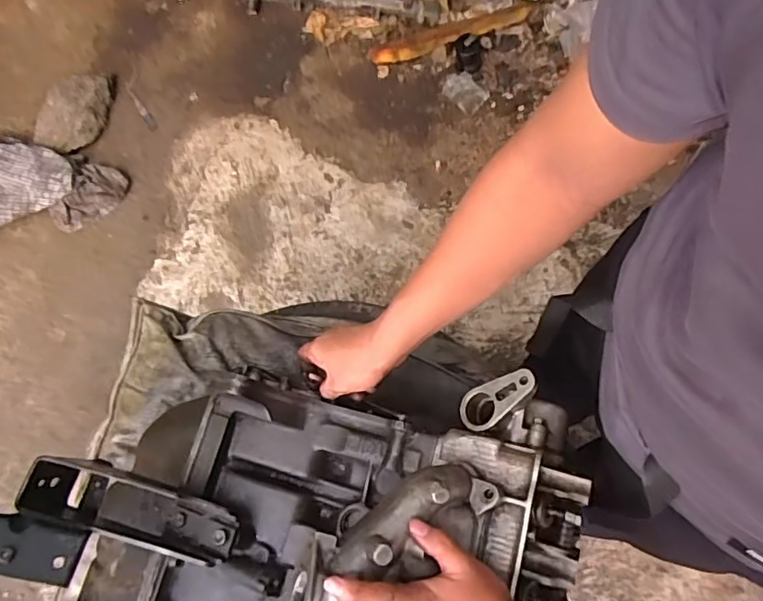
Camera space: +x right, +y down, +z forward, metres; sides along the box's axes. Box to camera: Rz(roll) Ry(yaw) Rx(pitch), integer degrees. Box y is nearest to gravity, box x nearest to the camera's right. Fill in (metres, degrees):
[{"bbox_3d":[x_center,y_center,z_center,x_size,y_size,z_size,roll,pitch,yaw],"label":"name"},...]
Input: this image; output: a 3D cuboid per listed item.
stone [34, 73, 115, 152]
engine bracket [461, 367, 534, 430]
[{"bbox_3d":[-0.762,-0.486,1.409,0.093,0.110,0.253,27,74,9],"label":"stone"},{"bbox_3d":[0.109,0.093,0.515,0.076,0.010,0.037,-30,57,20],"label":"engine bracket"}]

